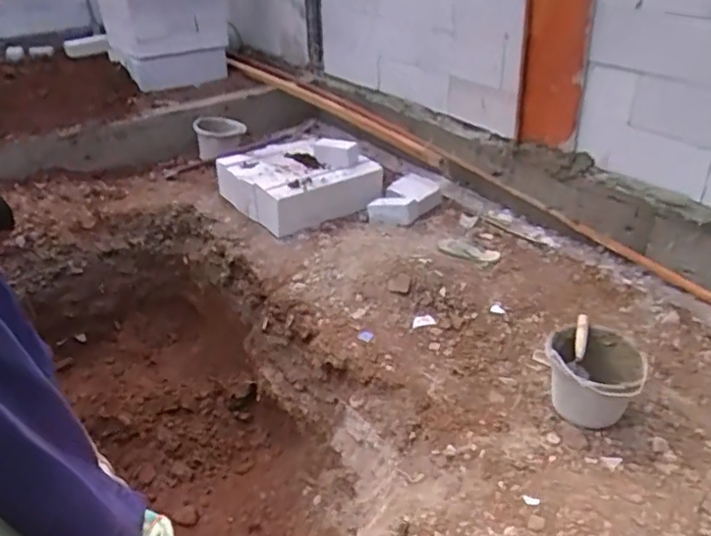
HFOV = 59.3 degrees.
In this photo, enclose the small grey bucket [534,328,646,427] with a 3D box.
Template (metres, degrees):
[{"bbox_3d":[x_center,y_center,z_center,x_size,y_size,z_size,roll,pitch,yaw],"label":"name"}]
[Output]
[{"bbox_3d":[0.628,0.286,1.702,0.238,0.198,0.219,-2,32,2],"label":"small grey bucket"}]

